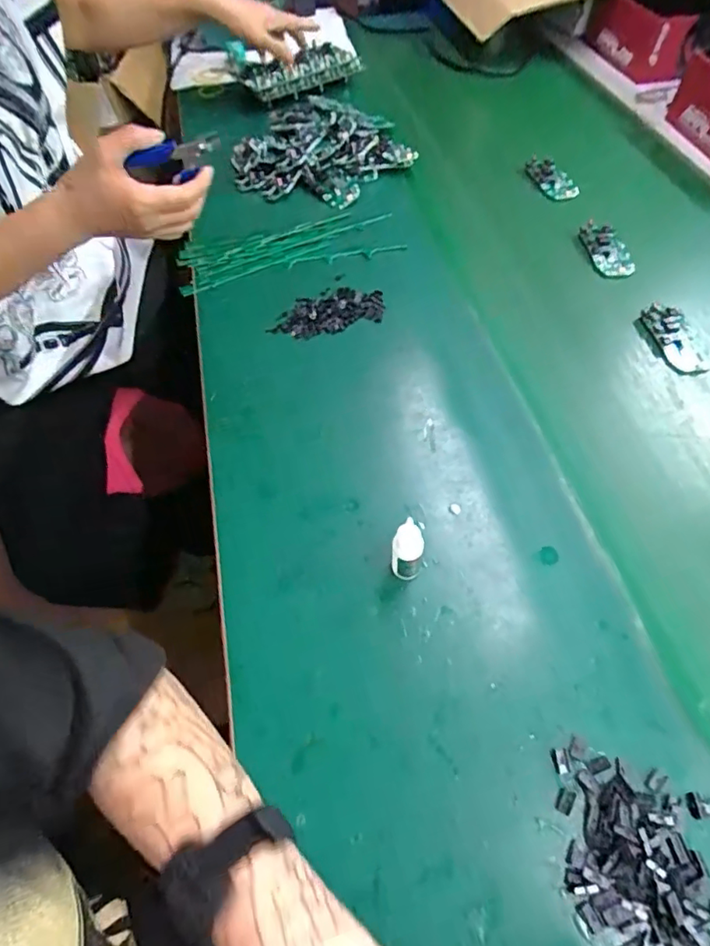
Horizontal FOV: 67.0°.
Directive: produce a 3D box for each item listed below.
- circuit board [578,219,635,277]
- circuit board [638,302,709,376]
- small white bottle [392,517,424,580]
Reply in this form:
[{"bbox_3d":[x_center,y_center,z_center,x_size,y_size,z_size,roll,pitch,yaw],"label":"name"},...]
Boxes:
[{"bbox_3d":[0.307,-0.273,0.652,0.046,0.012,0.089,-7,56,-7],"label":"circuit board"},{"bbox_3d":[0.339,-0.141,0.561,0.048,0.016,0.089,-8,56,-7],"label":"circuit board"},{"bbox_3d":[0.038,0.059,0.392,0.020,0.066,0.021,1,56,-1],"label":"small white bottle"}]

